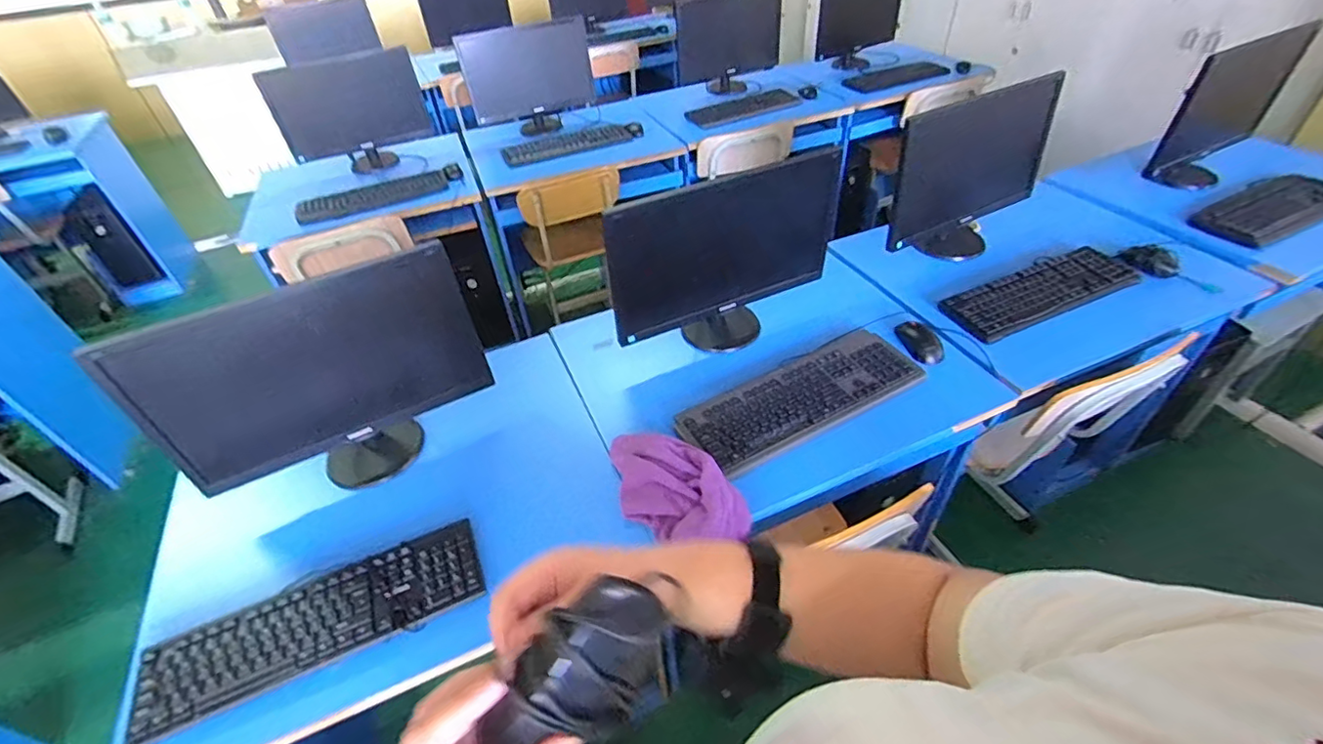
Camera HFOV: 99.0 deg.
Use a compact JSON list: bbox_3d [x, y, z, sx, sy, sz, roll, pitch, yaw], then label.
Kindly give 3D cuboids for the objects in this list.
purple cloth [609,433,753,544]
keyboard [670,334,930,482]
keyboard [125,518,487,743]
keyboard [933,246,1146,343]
[{"bbox_3d":[0.027,0.173,0.874,0.180,0.059,0.178,-10,41,-6],"label":"purple cloth"},{"bbox_3d":[0.253,0.042,1.003,0.442,0.029,0.156,-22,44,-19],"label":"keyboard"},{"bbox_3d":[-0.458,0.331,0.754,0.421,0.022,0.123,-20,43,-17],"label":"keyboard"},{"bbox_3d":[0.822,-0.186,1.210,0.466,0.036,0.150,-21,43,-18],"label":"keyboard"}]

